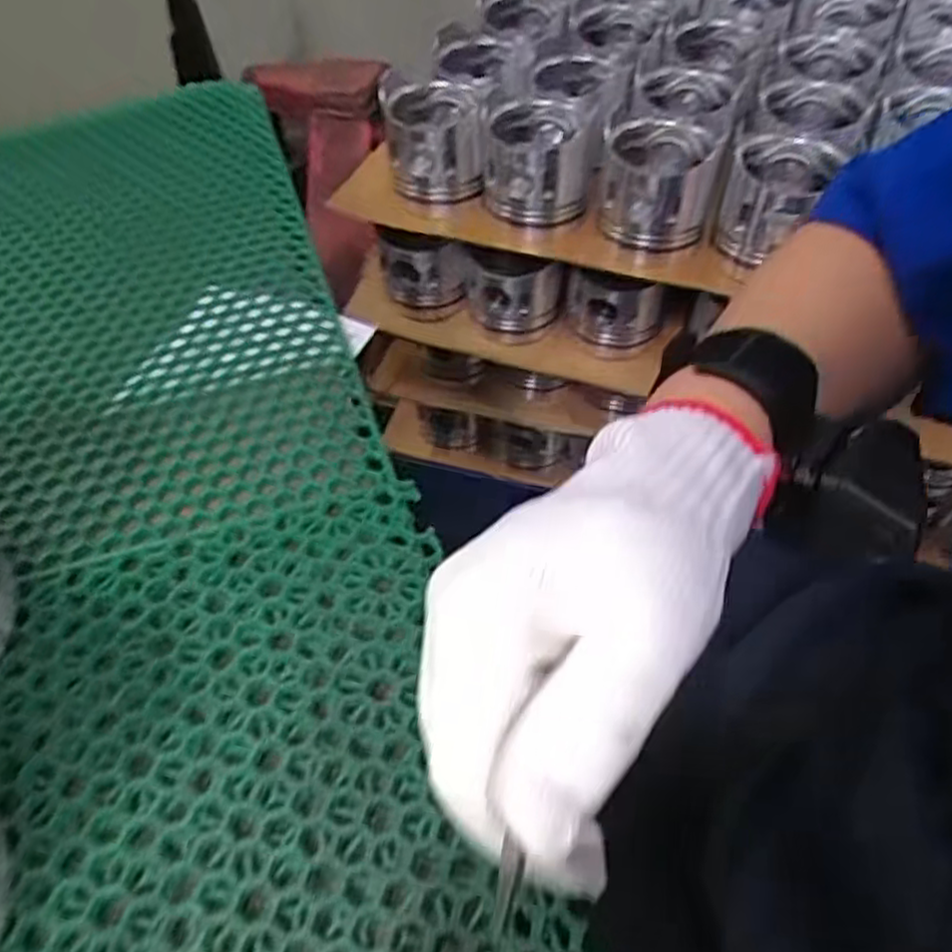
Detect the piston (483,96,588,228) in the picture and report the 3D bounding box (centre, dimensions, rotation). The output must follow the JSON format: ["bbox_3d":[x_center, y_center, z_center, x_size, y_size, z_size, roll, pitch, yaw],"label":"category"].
[{"bbox_3d":[0.054,-0.302,0.712,0.094,0.082,0.105,-5,52,-2],"label":"piston"}]

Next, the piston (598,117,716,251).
[{"bbox_3d":[0.168,-0.272,0.690,0.096,0.080,0.109,13,54,12],"label":"piston"}]

